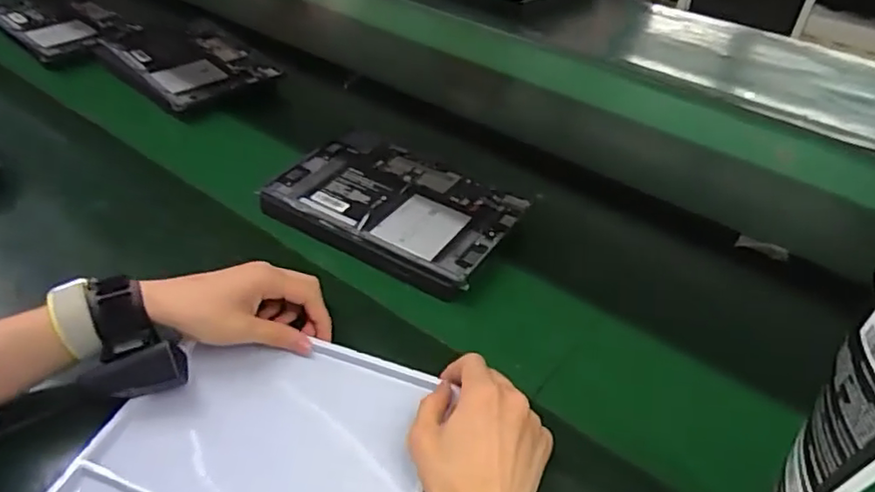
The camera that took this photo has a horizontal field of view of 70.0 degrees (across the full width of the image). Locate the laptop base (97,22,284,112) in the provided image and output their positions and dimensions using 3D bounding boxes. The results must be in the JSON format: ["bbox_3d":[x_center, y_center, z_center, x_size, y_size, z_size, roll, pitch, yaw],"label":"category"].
[{"bbox_3d":[-0.377,-0.280,0.926,0.161,0.025,0.297,-31,51,-34],"label":"laptop base"}]

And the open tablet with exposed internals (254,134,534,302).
[{"bbox_3d":[-0.047,-0.046,0.669,0.249,0.024,0.151,24,44,22],"label":"open tablet with exposed internals"}]

